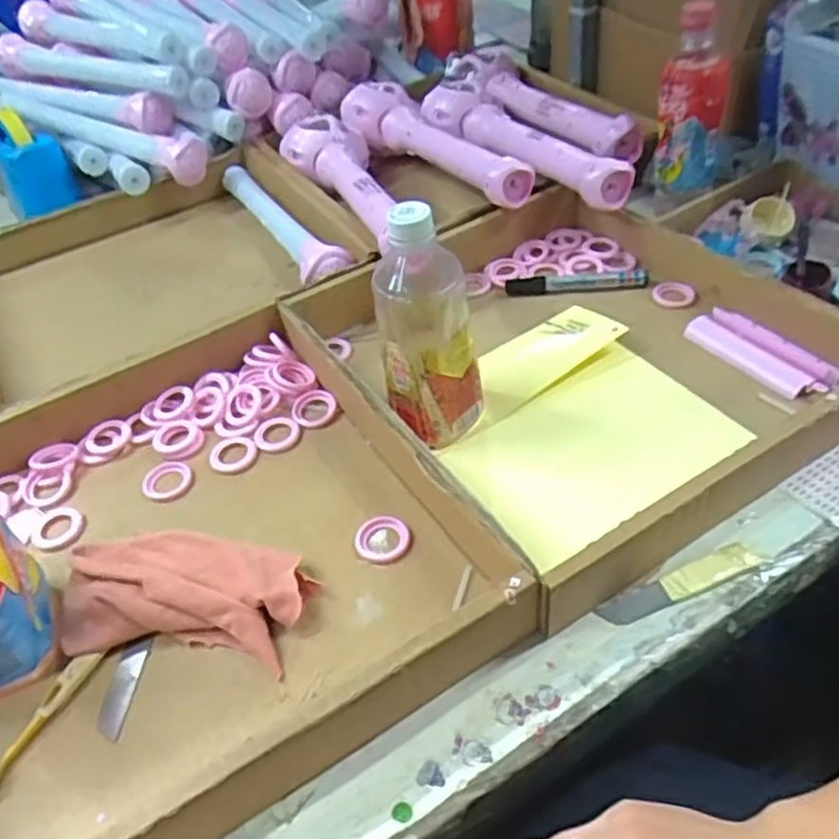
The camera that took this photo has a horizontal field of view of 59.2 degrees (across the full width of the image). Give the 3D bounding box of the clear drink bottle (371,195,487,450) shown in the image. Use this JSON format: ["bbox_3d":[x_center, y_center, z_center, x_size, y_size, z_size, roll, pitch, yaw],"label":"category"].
[{"bbox_3d":[0.006,-0.070,0.542,0.068,0.187,0.081,-5,44,3],"label":"clear drink bottle"}]

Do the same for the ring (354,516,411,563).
[{"bbox_3d":[-0.026,0.083,0.509,0.038,0.007,0.034,-18,45,-11],"label":"ring"}]

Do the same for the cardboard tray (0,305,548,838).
[{"bbox_3d":[-0.165,0.079,0.498,0.339,0.056,0.360,-27,49,-18],"label":"cardboard tray"}]

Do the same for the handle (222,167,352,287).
[{"bbox_3d":[-0.148,-0.217,0.798,0.052,0.048,0.308,-23,46,-15],"label":"handle"}]

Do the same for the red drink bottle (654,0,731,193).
[{"bbox_3d":[0.265,-0.306,0.710,0.063,0.164,0.074,11,48,19],"label":"red drink bottle"}]

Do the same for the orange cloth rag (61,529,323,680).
[{"bbox_3d":[-0.156,0.113,0.481,0.164,0.031,0.083,2,45,10],"label":"orange cloth rag"}]

